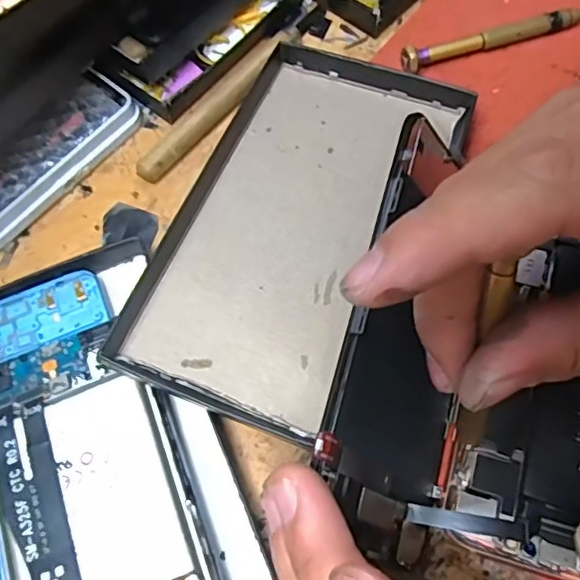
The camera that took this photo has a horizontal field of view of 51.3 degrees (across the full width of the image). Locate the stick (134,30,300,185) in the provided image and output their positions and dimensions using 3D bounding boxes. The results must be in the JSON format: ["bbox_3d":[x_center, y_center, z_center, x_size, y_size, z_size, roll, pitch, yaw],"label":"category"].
[{"bbox_3d":[-0.033,-0.090,0.289,0.012,0.013,0.105,36,74,17],"label":"stick"}]

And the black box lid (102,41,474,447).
[{"bbox_3d":[0.002,-0.030,0.247,0.095,0.015,0.168,20,70,12],"label":"black box lid"}]

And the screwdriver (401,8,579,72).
[{"bbox_3d":[0.104,-0.121,0.286,0.108,0.009,0.009,-17,67,-3],"label":"screwdriver"}]

